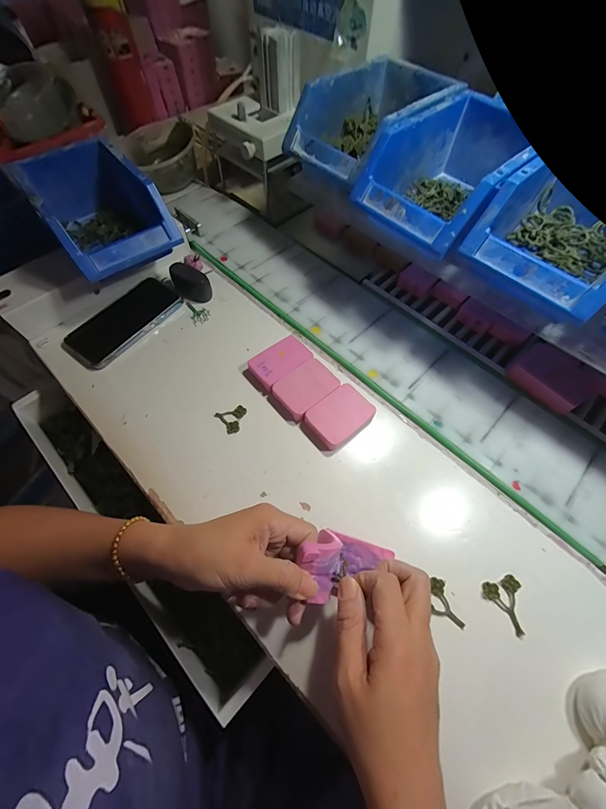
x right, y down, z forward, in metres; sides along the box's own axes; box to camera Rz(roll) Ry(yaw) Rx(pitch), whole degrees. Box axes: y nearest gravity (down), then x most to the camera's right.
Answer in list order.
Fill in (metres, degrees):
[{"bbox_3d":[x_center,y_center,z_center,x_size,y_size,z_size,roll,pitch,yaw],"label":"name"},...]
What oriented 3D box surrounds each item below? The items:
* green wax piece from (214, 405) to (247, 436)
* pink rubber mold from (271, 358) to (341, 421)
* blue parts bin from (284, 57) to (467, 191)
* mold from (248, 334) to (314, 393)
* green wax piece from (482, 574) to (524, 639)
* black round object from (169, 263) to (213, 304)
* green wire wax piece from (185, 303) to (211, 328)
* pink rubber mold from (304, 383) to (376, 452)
[{"bbox_3d":[-0.078,0.015,0.365,0.032,0.005,0.033,-35,68,-18],"label":"green wax piece"},{"bbox_3d":[0.004,-0.018,0.375,0.069,0.017,0.051,-38,69,-19],"label":"pink rubber mold"},{"bbox_3d":[0.079,-0.329,0.374,0.115,0.061,0.178,41,68,19],"label":"blue parts bin"},{"bbox_3d":[-0.027,-0.051,0.391,0.072,0.019,0.045,-39,69,-20],"label":"mold"},{"bbox_3d":[0.186,0.174,0.285,0.033,0.005,0.043,-31,66,-17],"label":"green wax piece"},{"bbox_3d":[-0.157,-0.167,0.442,0.058,0.040,0.030,36,67,17],"label":"black round object"},{"bbox_3d":[-0.145,-0.128,0.440,0.025,0.006,0.042,-28,66,-15],"label":"green wire wax piece"},{"bbox_3d":[0.042,0.013,0.357,0.068,0.015,0.052,-36,68,-19],"label":"pink rubber mold"}]

